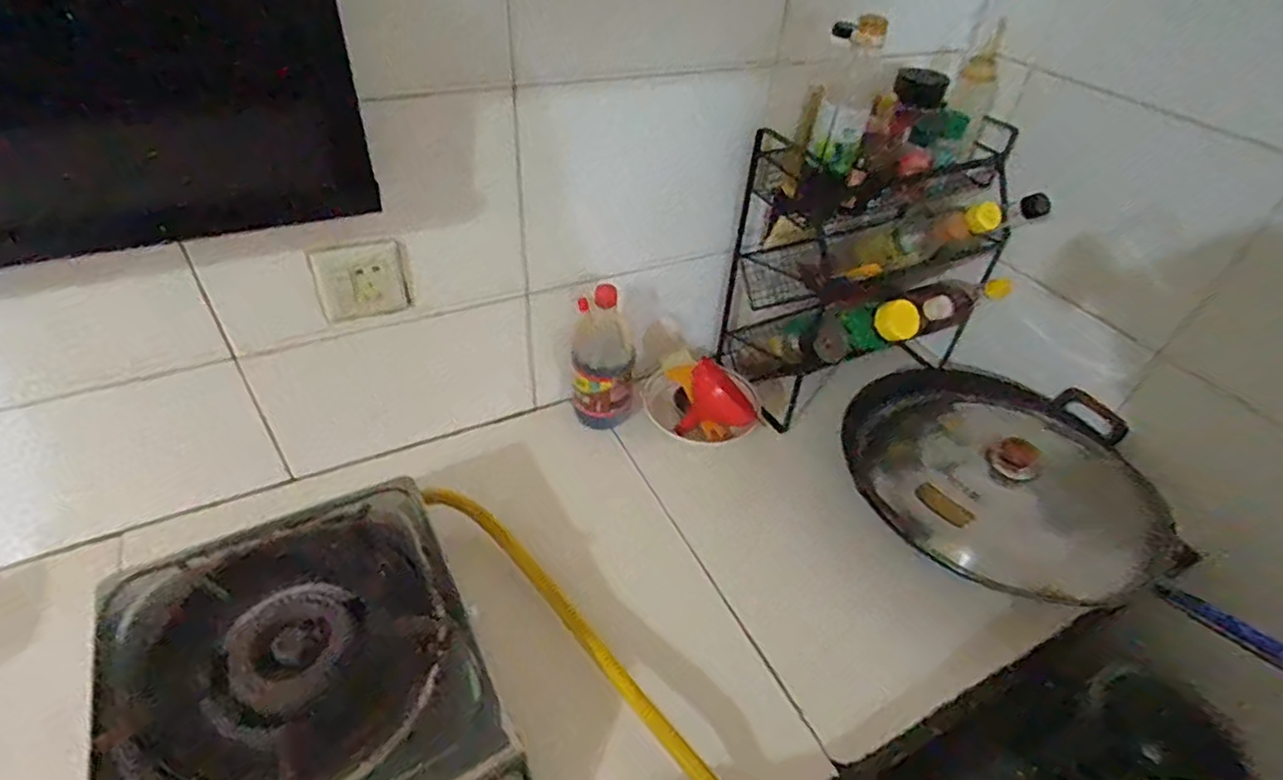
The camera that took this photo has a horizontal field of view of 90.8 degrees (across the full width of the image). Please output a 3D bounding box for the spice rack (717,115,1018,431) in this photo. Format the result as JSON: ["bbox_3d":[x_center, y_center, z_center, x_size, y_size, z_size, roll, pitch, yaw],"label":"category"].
[{"bbox_3d":[0.343,-0.184,0.898,0.373,0.376,0.233,-13,45,-19],"label":"spice rack"}]

